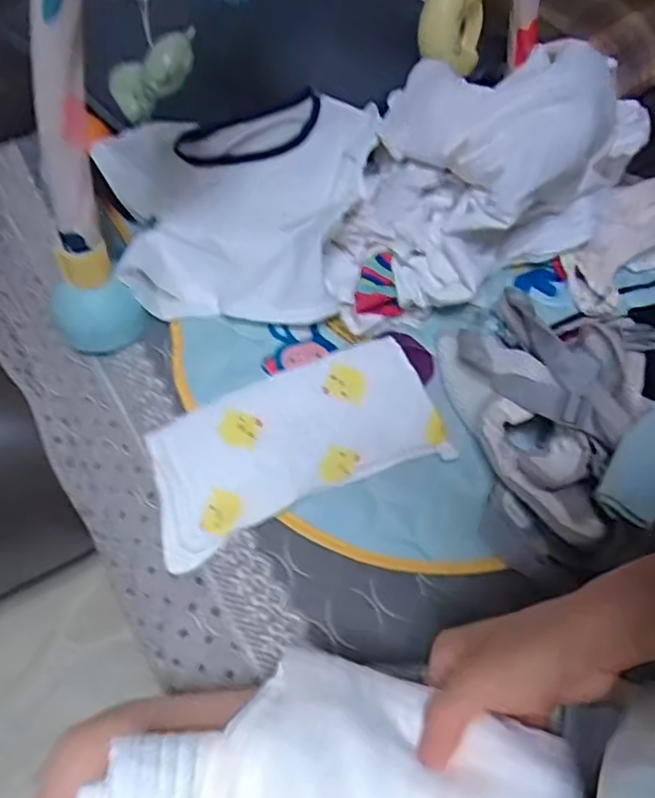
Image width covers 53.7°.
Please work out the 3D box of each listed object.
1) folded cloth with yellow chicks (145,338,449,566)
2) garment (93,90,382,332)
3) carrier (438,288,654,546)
[{"bbox_3d":[-0.032,0.034,0.581,0.258,0.018,0.134,-22,64,-10],"label":"folded cloth with yellow chicks"},{"bbox_3d":[-0.105,-0.207,0.686,0.275,0.129,0.234,8,52,4],"label":"garment"},{"bbox_3d":[0.190,-0.006,0.589,0.172,0.077,0.256,13,53,8],"label":"carrier"}]

